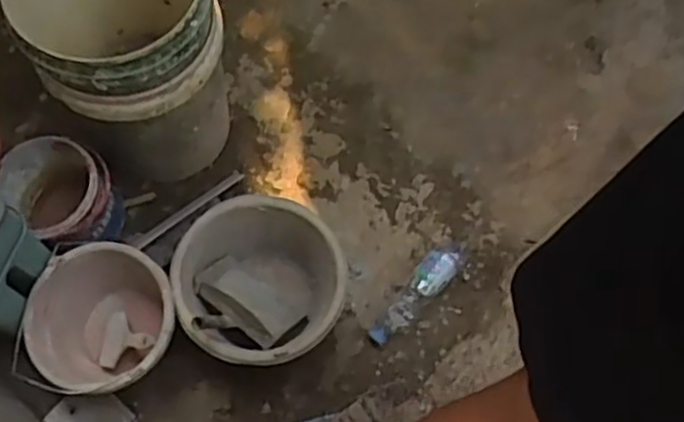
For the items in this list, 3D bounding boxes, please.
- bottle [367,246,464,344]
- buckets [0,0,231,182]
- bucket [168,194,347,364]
[{"bbox_3d":[0.153,0.151,1.401,0.059,0.062,0.267,43,74,14],"label":"bottle"},{"bbox_3d":[-0.370,-0.257,1.331,0.315,0.512,0.302,0,69,-1],"label":"buckets"},{"bbox_3d":[-0.143,0.140,1.307,0.279,0.242,0.280,0,69,-1],"label":"bucket"}]

